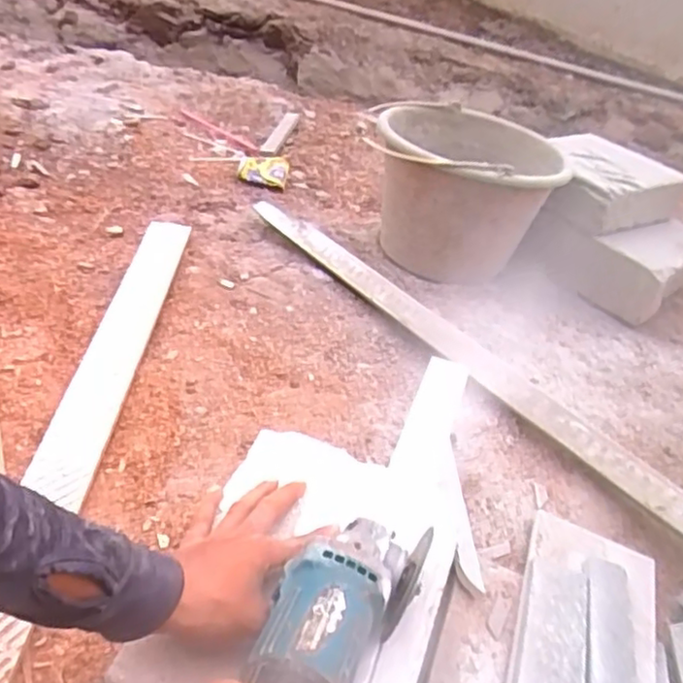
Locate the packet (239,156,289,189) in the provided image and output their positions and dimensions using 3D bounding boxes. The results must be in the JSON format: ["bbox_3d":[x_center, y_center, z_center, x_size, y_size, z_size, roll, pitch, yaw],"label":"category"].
[{"bbox_3d":[-0.145,-0.324,1.253,0.088,0.020,0.097,7,37,1],"label":"packet"}]

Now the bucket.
[{"bbox_3d":[0.180,-0.215,1.004,0.252,0.202,0.258,4,37,-3],"label":"bucket"}]

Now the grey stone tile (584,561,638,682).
[{"bbox_3d":[0.218,0.249,0.542,0.039,0.020,0.148,13,37,9],"label":"grey stone tile"}]

